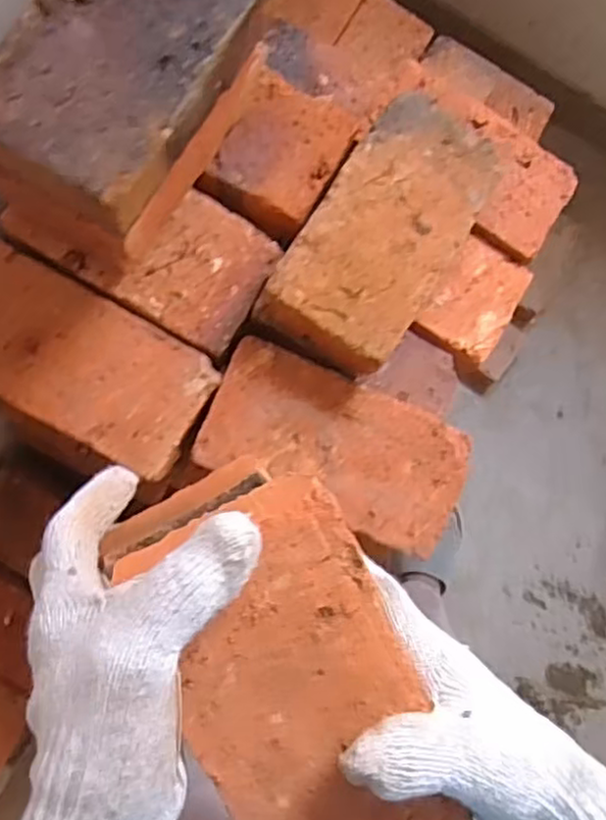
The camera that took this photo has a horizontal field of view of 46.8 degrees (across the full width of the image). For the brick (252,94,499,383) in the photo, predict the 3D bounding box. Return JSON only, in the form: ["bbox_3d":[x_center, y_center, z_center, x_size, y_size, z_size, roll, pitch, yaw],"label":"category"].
[{"bbox_3d":[0.060,-0.128,0.515,0.099,0.050,0.199,34,81,-3],"label":"brick"}]

